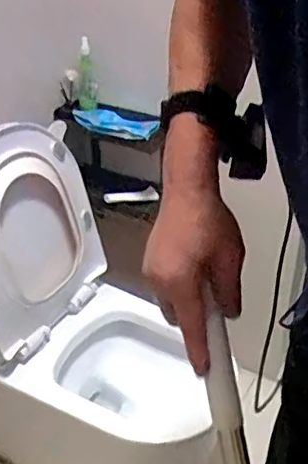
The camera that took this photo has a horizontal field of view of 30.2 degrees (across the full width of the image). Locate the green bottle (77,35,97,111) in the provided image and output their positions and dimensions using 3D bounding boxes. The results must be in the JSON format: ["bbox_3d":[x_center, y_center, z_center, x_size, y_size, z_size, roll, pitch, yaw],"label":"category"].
[{"bbox_3d":[-0.174,-0.401,1.461,0.054,0.169,0.042,-5,33,-5],"label":"green bottle"}]

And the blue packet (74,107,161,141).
[{"bbox_3d":[-0.105,-0.268,1.407,0.222,0.037,0.086,15,36,24],"label":"blue packet"}]

